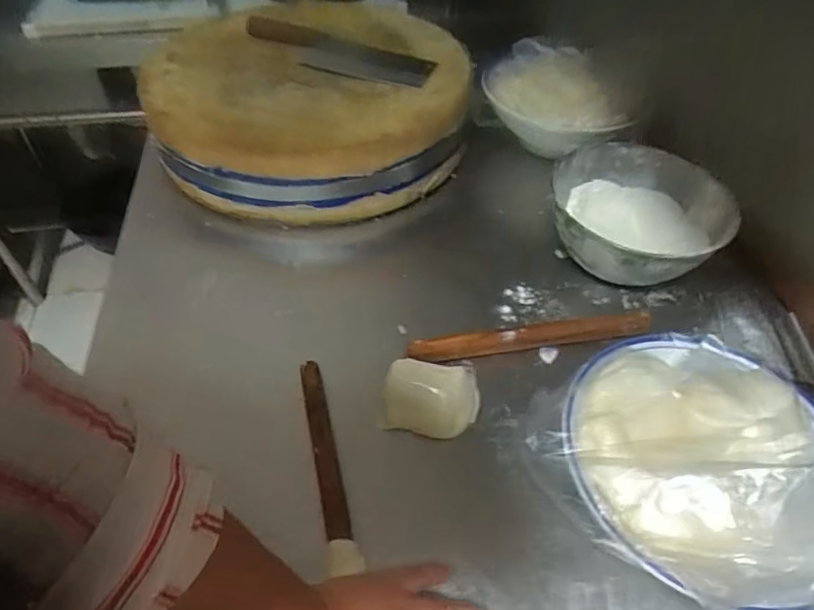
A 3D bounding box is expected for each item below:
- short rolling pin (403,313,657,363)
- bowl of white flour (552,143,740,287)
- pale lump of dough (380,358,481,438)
[{"bbox_3d":[0.130,0.036,0.580,0.256,0.028,0.026,-5,49,-6],"label":"short rolling pin"},{"bbox_3d":[0.270,-0.096,0.655,0.184,0.107,0.198,1,48,-1],"label":"bowl of white flour"},{"bbox_3d":[0.023,0.089,0.517,0.089,0.043,0.057,10,48,8],"label":"pale lump of dough"}]

